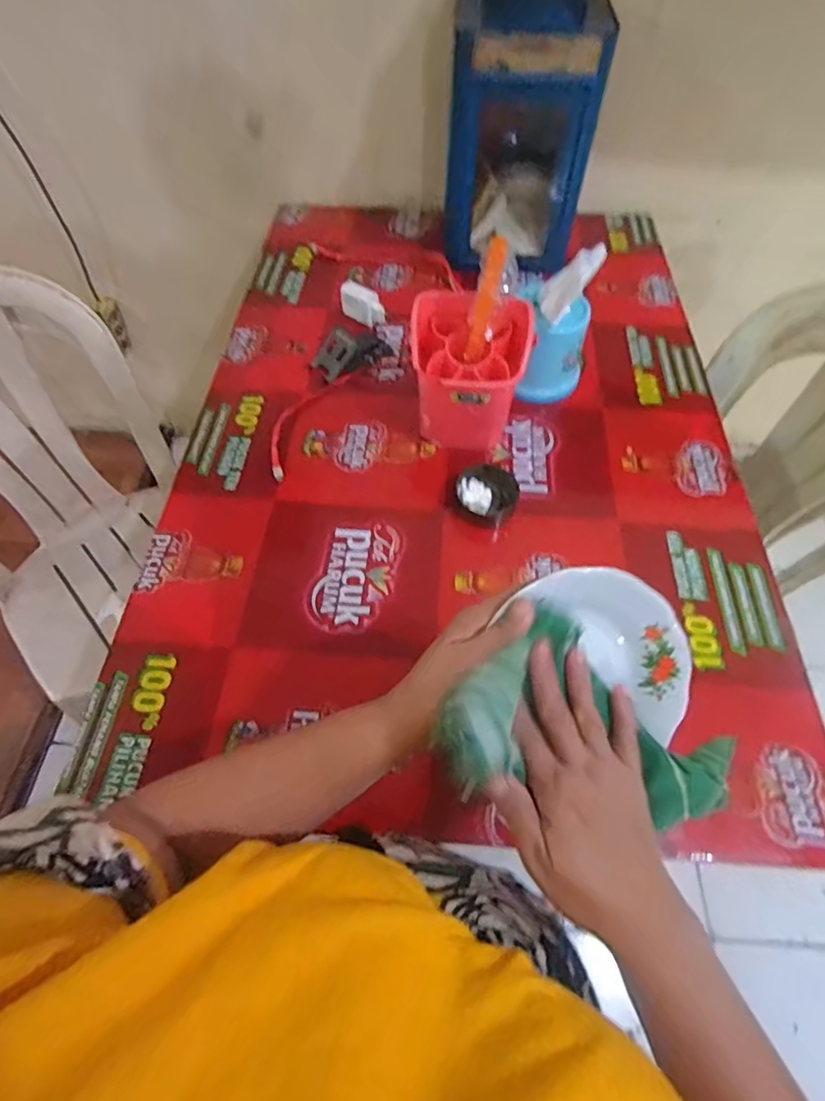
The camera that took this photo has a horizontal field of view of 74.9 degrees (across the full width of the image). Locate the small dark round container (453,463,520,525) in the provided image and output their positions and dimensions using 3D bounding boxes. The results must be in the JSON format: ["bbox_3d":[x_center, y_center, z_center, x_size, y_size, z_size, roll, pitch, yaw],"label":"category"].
[{"bbox_3d":[0.103,-0.078,0.742,0.083,0.037,0.083,0,60,0],"label":"small dark round container"}]

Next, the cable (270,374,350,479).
[{"bbox_3d":[-0.176,-0.206,0.839,0.064,0.017,0.241,19,62,10],"label":"cable"}]

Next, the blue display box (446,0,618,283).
[{"bbox_3d":[0.188,-0.721,0.924,0.227,0.387,0.208,7,61,4],"label":"blue display box"}]

